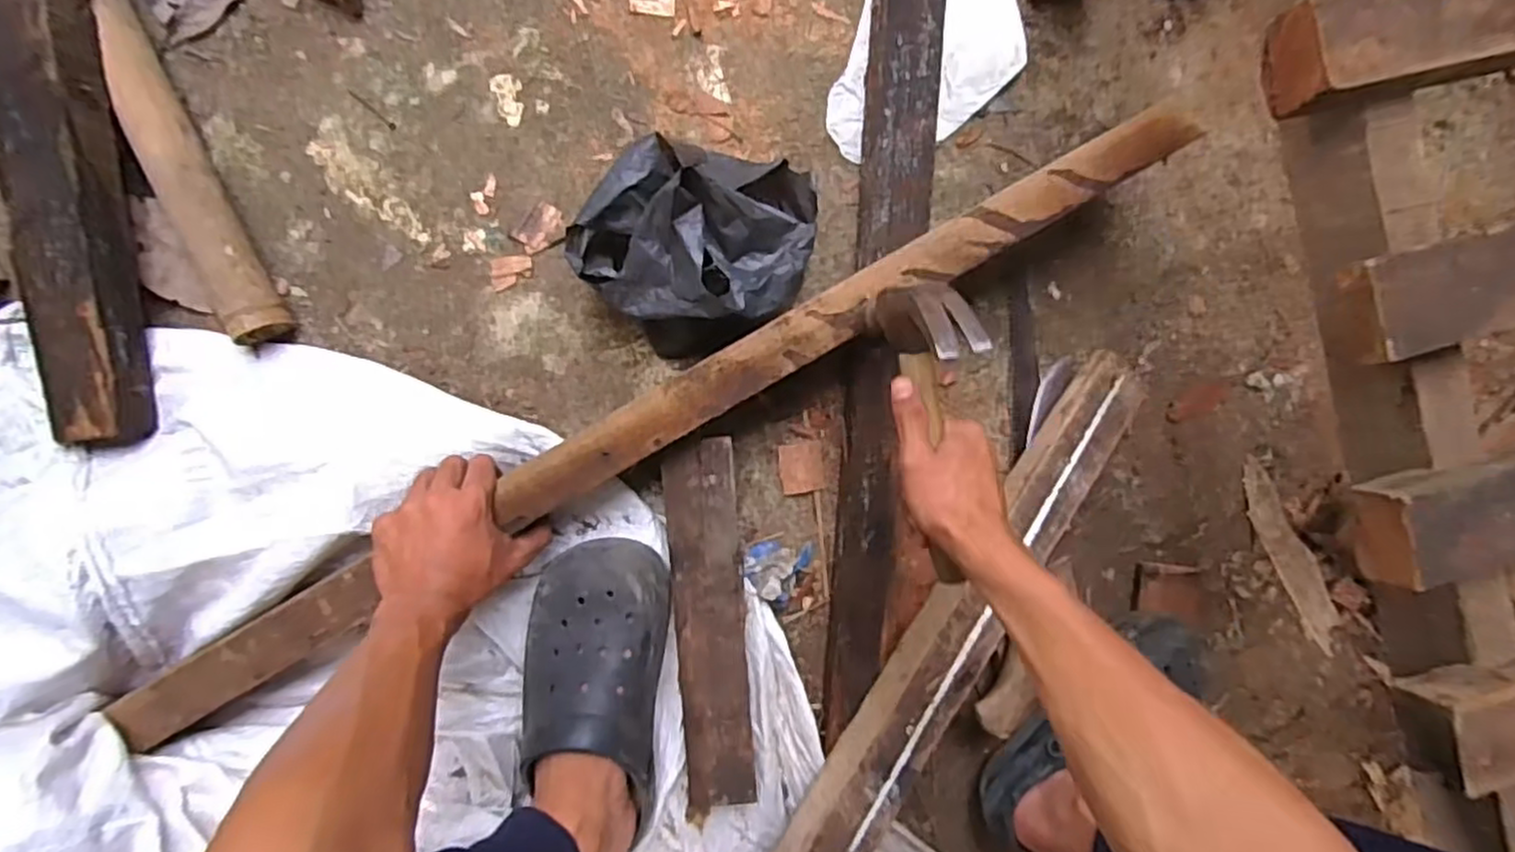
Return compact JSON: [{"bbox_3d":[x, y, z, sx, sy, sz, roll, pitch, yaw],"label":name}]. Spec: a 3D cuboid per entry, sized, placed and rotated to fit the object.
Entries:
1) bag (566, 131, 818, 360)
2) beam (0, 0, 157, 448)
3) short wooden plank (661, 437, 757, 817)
[{"bbox_3d":[-0.045,-0.152,0.609,0.171,0.115,0.178,44,87,-6],"label":"bag"},{"bbox_3d":[-0.528,-0.317,0.527,0.075,0.055,0.664,-5,94,-6],"label":"beam"},{"bbox_3d":[-0.039,0.170,0.621,0.059,0.016,0.309,-5,93,-9],"label":"short wooden plank"}]

